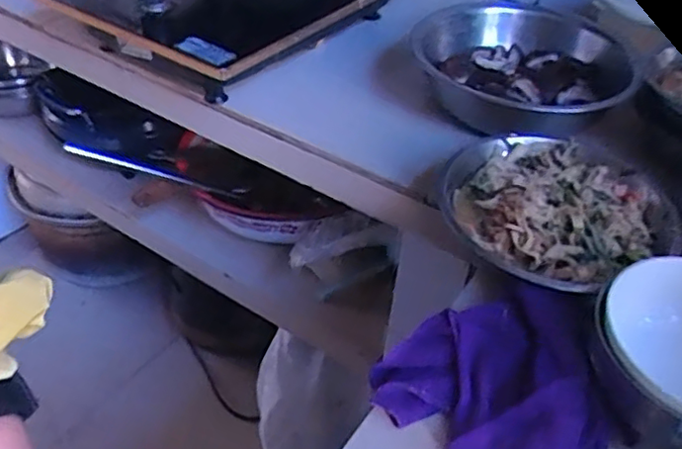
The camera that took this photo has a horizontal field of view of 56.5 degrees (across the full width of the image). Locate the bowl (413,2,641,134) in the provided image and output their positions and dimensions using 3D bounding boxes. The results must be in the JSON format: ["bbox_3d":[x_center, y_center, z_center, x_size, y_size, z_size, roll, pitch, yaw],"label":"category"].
[{"bbox_3d":[0.210,-0.187,0.761,0.229,0.066,0.268,4,42,-1],"label":"bowl"}]

